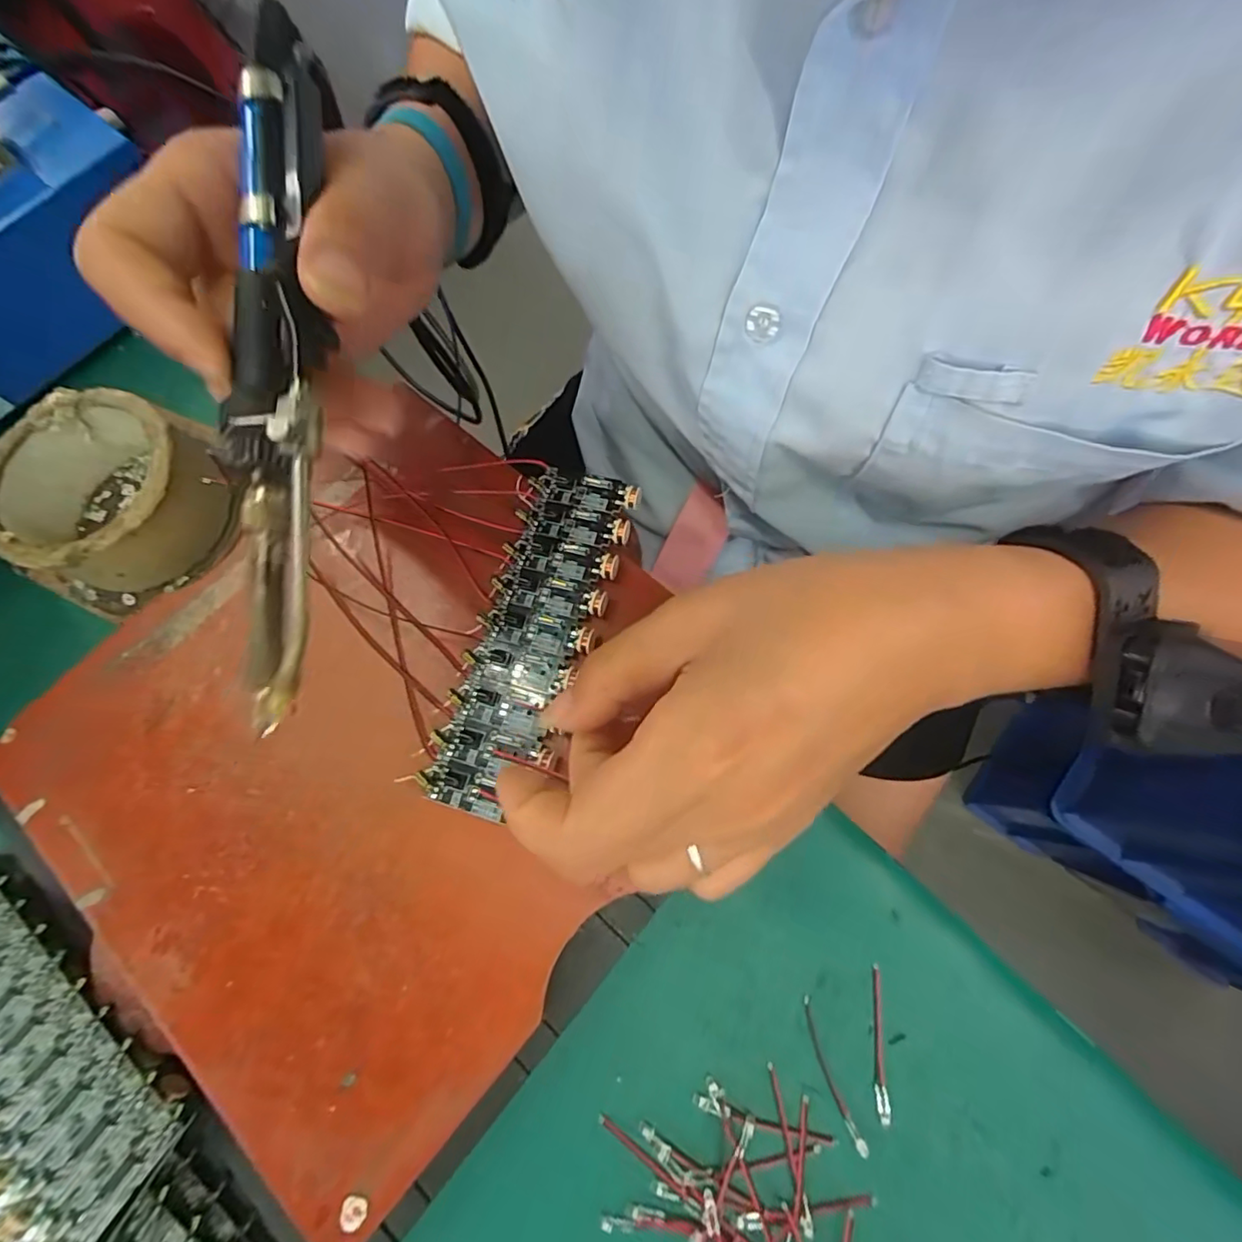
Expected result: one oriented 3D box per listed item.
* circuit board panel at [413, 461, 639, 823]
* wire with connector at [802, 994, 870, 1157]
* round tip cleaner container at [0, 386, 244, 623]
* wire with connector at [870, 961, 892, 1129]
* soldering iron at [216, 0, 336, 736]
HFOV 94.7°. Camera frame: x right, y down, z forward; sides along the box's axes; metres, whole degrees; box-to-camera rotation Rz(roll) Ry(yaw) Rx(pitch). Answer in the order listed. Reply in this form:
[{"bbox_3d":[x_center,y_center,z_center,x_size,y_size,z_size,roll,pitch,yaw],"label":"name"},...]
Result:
[{"bbox_3d":[-0.035,0.003,0.222,0.047,0.010,0.139,19,75,4],"label":"circuit board panel"},{"bbox_3d":[0.076,0.164,0.206,0.005,0.004,0.050,-20,73,0],"label":"wire with connector"},{"bbox_3d":[-0.241,-0.054,0.272,0.088,0.050,0.091,-1,74,5],"label":"round tip cleaner container"},{"bbox_3d":[0.094,0.154,0.209,0.005,0.004,0.049,2,75,6],"label":"wire with connector"},{"bbox_3d":[-0.094,-0.075,0.156,0.026,0.016,0.202,-3,85,-2],"label":"soldering iron"}]

